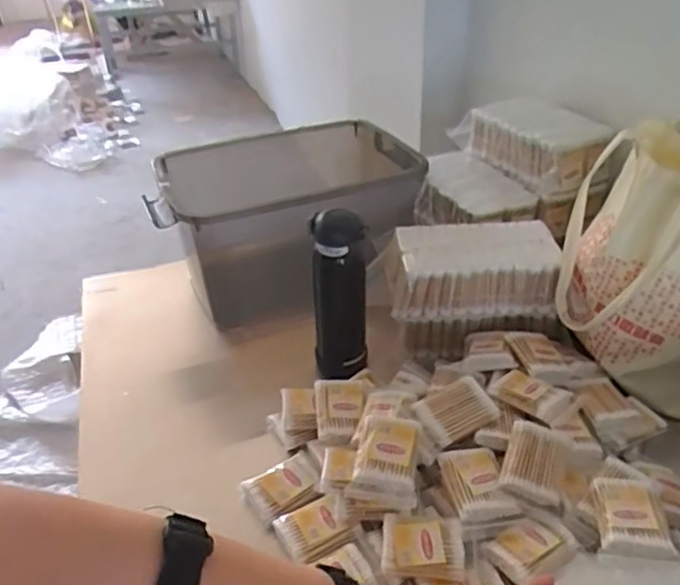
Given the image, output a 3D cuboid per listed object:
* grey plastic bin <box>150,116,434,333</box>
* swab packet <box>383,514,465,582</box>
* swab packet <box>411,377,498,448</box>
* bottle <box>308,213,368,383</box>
[{"bbox_3d":[-0.082,-0.107,1.016,0.385,0.232,0.344,-11,34,-13],"label":"grey plastic bin"},{"bbox_3d":[0.077,0.231,0.582,0.072,0.019,0.060,2,33,5],"label":"swab packet"},{"bbox_3d":[0.123,0.125,0.674,0.076,0.011,0.058,-28,57,-8],"label":"swab packet"},{"bbox_3d":[0.000,0.006,0.798,0.068,0.222,0.068,2,33,6],"label":"bottle"}]

